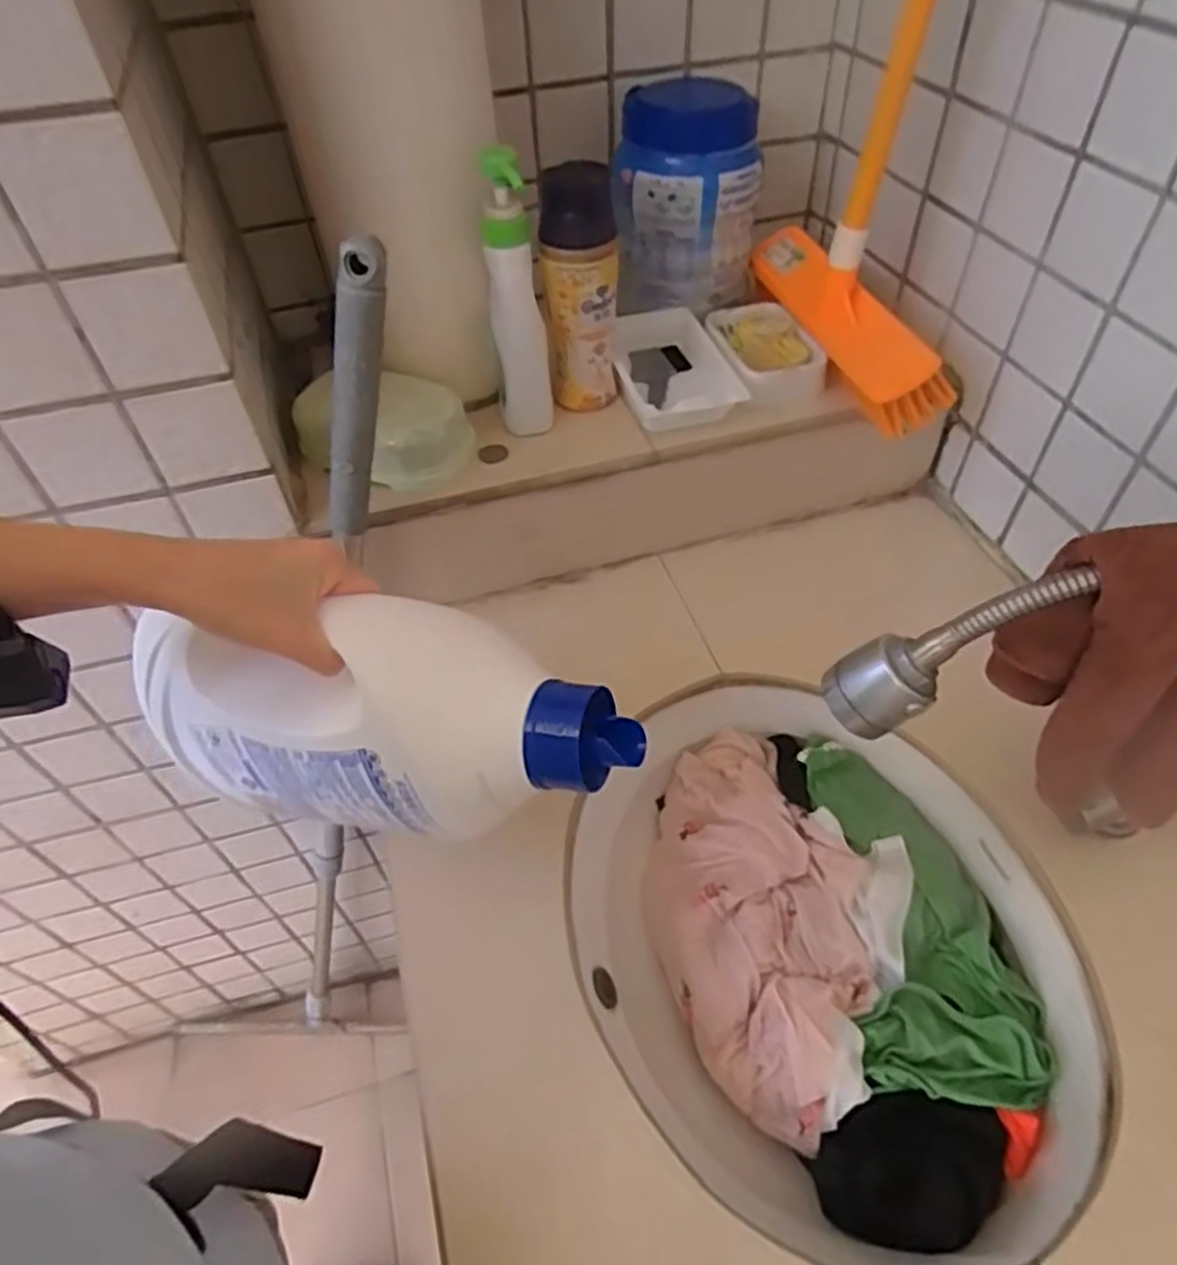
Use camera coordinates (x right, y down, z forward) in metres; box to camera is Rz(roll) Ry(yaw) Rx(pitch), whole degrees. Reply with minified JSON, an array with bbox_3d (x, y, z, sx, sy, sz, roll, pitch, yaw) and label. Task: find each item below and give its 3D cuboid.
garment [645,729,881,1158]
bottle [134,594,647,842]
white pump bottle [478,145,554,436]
[{"bbox_3d":[0.123,0.205,0.588,0.160,0.044,0.299,4,49,6],"label":"garment"},{"bbox_3d":[-0.117,0.051,0.440,0.282,0.124,0.078,0,49,11],"label":"bottle"},{"bbox_3d":[-0.058,-0.260,0.624,0.044,0.218,0.043,-2,49,1],"label":"white pump bottle"}]

